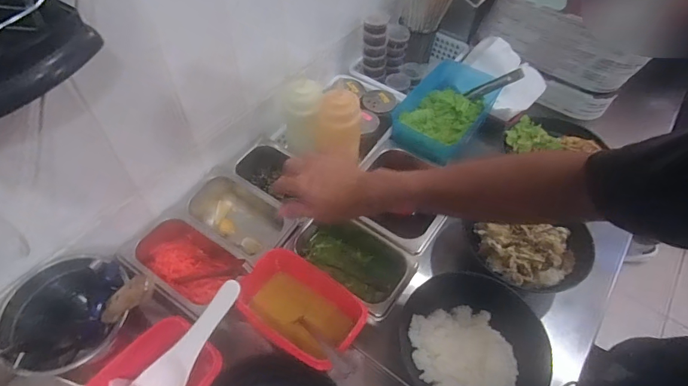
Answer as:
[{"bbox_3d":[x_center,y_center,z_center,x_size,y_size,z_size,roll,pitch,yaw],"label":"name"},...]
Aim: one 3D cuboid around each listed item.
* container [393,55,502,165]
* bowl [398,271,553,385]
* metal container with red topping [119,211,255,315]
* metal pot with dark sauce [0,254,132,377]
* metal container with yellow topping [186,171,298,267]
[{"bbox_3d":[0.181,-0.148,0.770,0.147,0.075,0.224,28,56,18],"label":"container"},{"bbox_3d":[0.169,0.198,0.556,0.188,0.061,0.168,9,52,4],"label":"bowl"},{"bbox_3d":[-0.227,0.102,0.602,0.170,0.060,0.100,27,56,18],"label":"metal container with red topping"},{"bbox_3d":[-0.316,0.152,0.494,0.122,0.100,0.132,18,53,11],"label":"metal pot with dark sauce"},{"bbox_3d":[-0.163,0.049,0.653,0.165,0.082,0.099,30,57,19],"label":"metal container with yellow topping"}]

